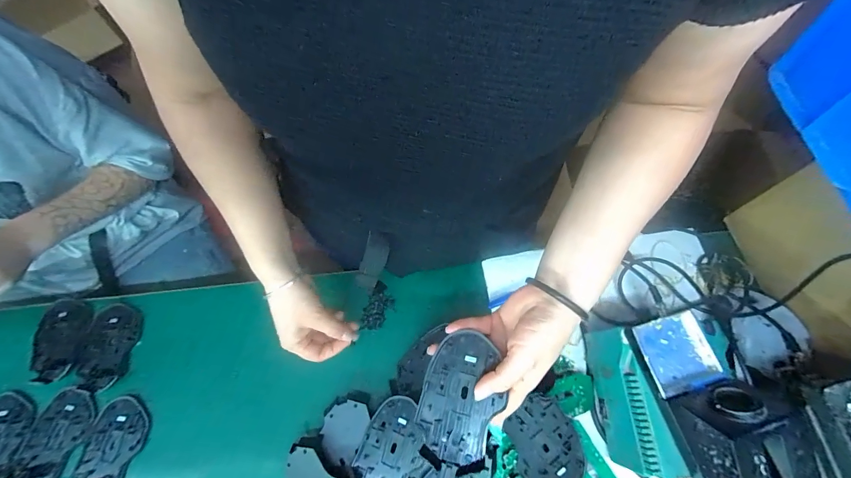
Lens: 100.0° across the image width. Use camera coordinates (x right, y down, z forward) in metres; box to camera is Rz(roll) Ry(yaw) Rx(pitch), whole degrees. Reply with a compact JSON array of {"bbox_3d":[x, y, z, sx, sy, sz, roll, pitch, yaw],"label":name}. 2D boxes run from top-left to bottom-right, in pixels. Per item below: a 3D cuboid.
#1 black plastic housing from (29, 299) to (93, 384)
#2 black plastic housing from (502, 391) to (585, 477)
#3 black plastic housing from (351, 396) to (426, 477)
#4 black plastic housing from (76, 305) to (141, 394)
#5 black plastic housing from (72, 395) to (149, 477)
[{"bbox_3d":[-0.515,0.141,0.500,0.079,0.006,0.110,0,69,3],"label":"black plastic housing"},{"bbox_3d":[0.130,0.225,0.390,0.069,0.012,0.104,-28,90,-4],"label":"black plastic housing"},{"bbox_3d":[-0.041,0.240,0.407,0.066,0.016,0.110,26,73,12],"label":"black plastic housing"},{"bbox_3d":[-0.440,0.148,0.496,0.068,0.012,0.111,4,69,5],"label":"black plastic housing"},{"bbox_3d":[-0.392,0.261,0.442,0.072,0.012,0.114,5,69,5],"label":"black plastic housing"}]

